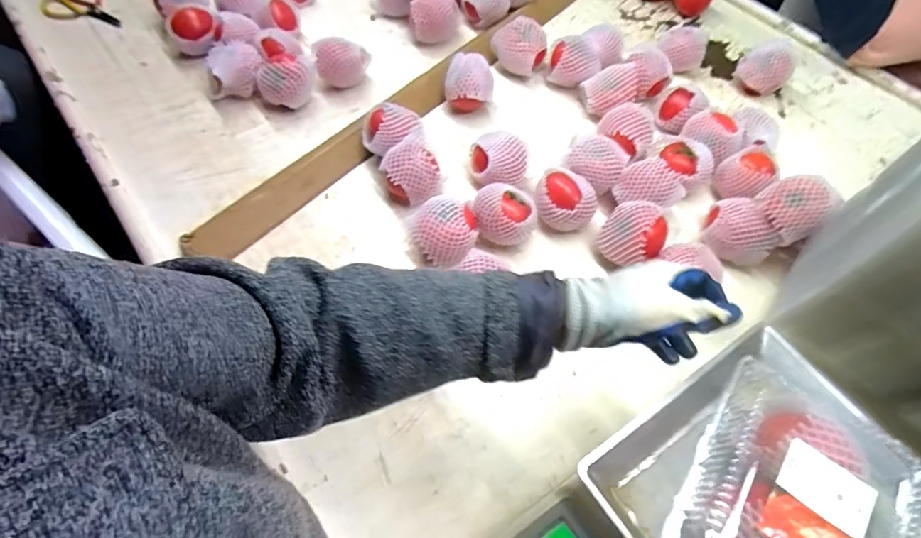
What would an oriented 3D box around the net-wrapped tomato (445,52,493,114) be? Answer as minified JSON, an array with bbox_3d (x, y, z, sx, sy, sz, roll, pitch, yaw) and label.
[{"bbox_3d":[0.014,-0.304,0.806,0.078,0.079,0.078,5,60,1],"label":"net-wrapped tomato"}]

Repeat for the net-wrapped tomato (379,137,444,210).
[{"bbox_3d":[-0.073,-0.132,0.700,0.067,0.079,0.083,-28,65,-17],"label":"net-wrapped tomato"}]

